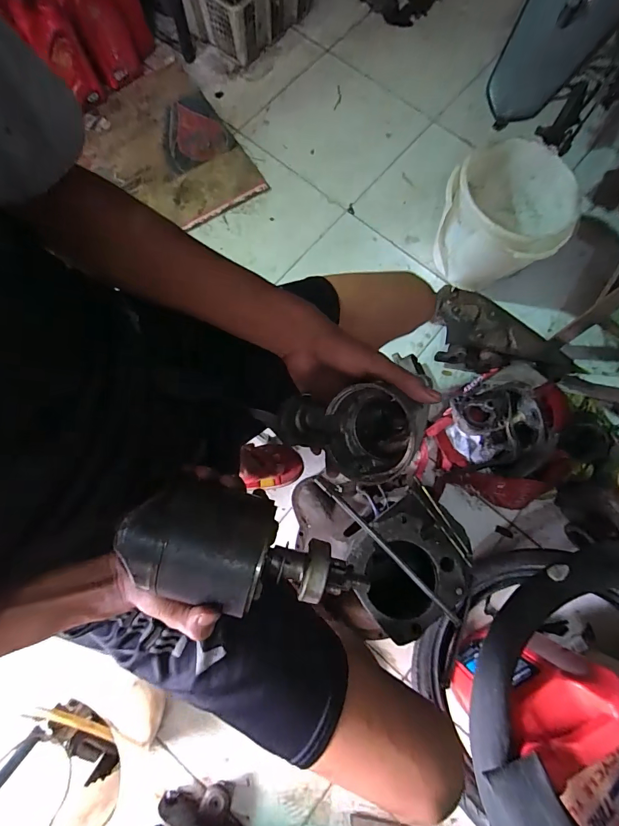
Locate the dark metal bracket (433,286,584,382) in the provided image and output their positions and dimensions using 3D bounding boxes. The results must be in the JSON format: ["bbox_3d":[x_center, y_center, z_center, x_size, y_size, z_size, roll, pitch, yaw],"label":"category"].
[{"bbox_3d":[0.443,-0.176,0.941,0.335,0.085,0.168,13,77,2],"label":"dark metal bracket"}]

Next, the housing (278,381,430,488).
[{"bbox_3d":[0.037,0.022,0.372,0.129,0.082,0.083,1,77,-1],"label":"housing"}]

